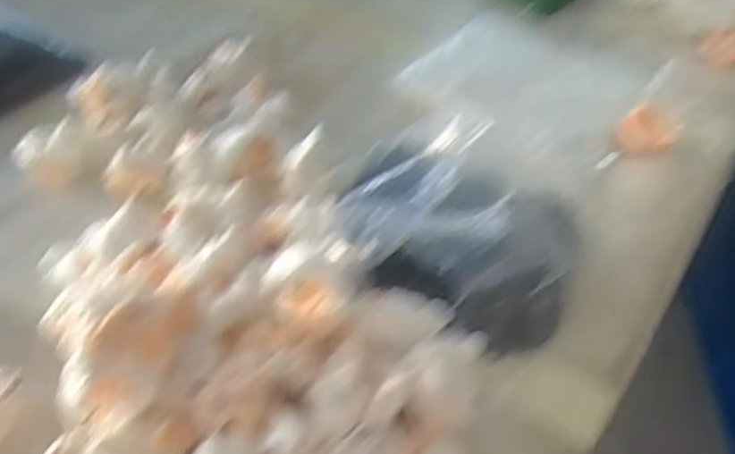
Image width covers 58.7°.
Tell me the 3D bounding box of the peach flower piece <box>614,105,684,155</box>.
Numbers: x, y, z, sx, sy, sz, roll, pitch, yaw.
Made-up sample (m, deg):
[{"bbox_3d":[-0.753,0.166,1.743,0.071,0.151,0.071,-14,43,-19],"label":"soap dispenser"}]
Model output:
[{"bbox_3d":[0.245,-0.084,0.570,0.048,0.021,0.046,26,53,23],"label":"peach flower piece"}]

